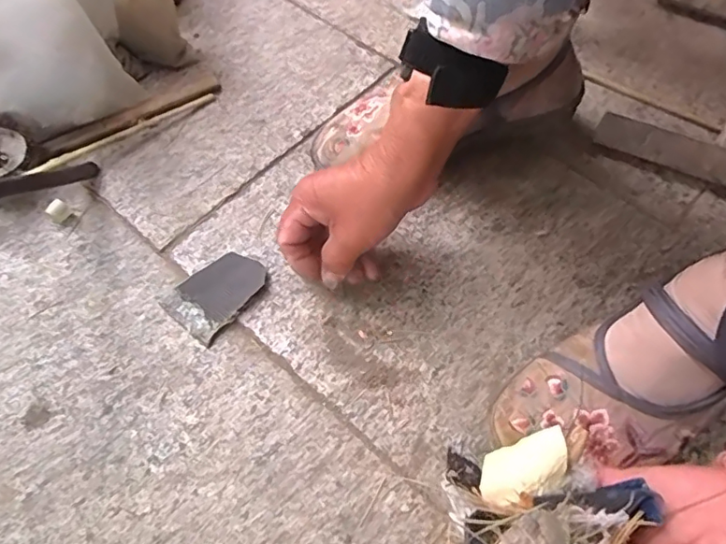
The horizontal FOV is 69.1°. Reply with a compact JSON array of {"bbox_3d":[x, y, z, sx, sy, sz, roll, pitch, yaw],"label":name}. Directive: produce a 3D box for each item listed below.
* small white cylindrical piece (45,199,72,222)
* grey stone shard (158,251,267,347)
[{"bbox_3d":[-0.255,-0.051,0.443,0.012,0.014,0.014,31,66,15],"label":"small white cylindrical piece"},{"bbox_3d":[-0.114,0.014,0.407,0.054,0.009,0.071,37,68,17],"label":"grey stone shard"}]

